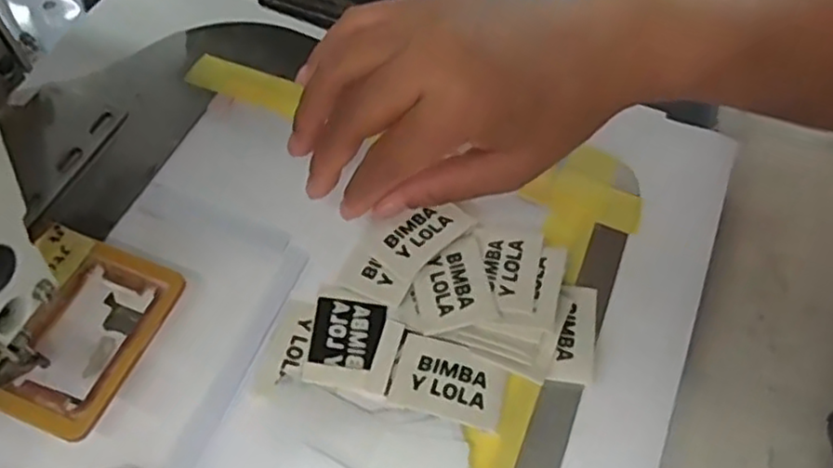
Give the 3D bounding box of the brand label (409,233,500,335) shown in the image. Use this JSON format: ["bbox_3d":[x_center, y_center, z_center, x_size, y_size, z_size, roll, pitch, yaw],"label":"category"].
[{"bbox_3d":[0.015,0.023,0.316,0.033,0.006,0.044,-11,59,-7],"label":"brand label"}]

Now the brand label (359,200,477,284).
[{"bbox_3d":[0.000,-0.001,0.334,0.034,0.004,0.047,37,68,21],"label":"brand label"}]

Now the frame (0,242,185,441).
[{"bbox_3d":[-0.140,0.043,0.290,0.049,0.004,0.080,21,60,8],"label":"frame"}]

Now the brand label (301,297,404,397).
[{"bbox_3d":[-0.028,0.049,0.307,0.040,0.004,0.041,9,58,6],"label":"brand label"}]

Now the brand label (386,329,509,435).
[{"bbox_3d":[0.014,0.063,0.295,0.049,0.004,0.031,18,60,11],"label":"brand label"}]

